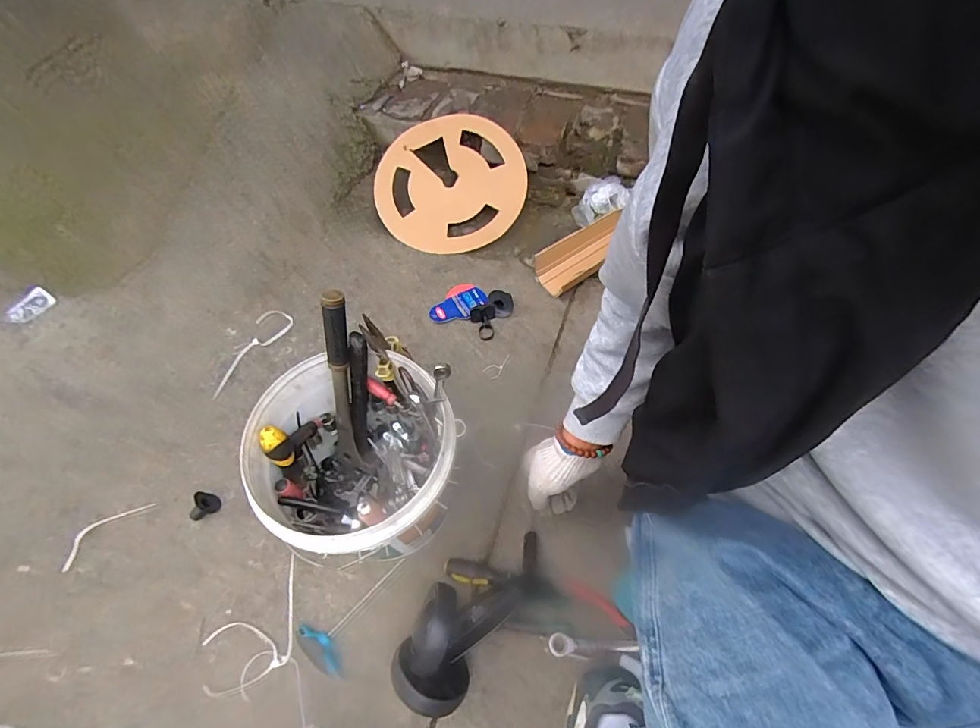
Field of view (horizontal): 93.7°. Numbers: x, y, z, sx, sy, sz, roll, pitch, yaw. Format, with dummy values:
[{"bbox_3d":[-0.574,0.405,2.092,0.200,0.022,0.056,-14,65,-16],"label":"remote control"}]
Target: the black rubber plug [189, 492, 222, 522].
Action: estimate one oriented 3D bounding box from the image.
[{"bbox_3d":[-0.490,0.244,0.785,0.038,0.032,0.048,19,60,12],"label":"black rubber plug"}]

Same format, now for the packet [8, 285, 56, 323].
[{"bbox_3d":[-1.034,-0.131,1.032,0.061,0.008,0.089,37,72,5],"label":"packet"}]

